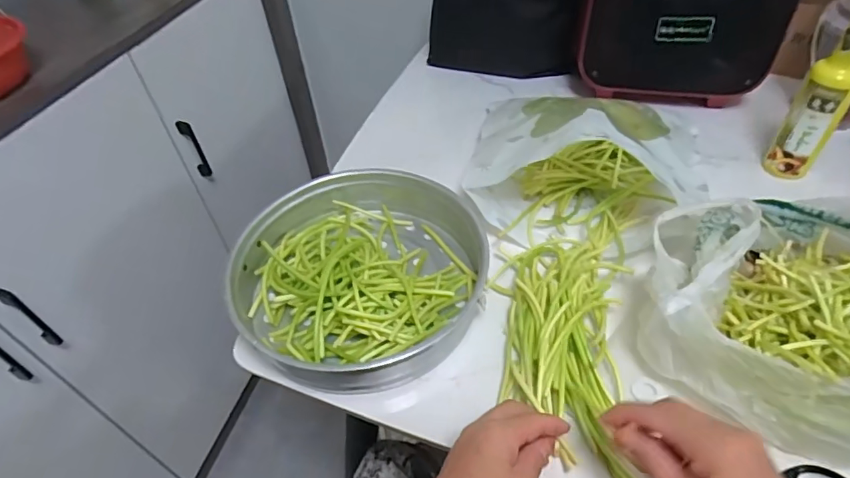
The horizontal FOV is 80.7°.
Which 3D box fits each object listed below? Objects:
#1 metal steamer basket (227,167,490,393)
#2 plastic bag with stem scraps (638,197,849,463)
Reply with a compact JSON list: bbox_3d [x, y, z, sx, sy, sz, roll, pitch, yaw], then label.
[{"bbox_3d":[-0.065,0.029,0.544,0.247,0.075,0.248,-2,46,2],"label":"metal steamer basket"},{"bbox_3d":[0.337,0.053,0.424,0.271,0.130,0.217,28,55,27],"label":"plastic bag with stem scraps"}]

